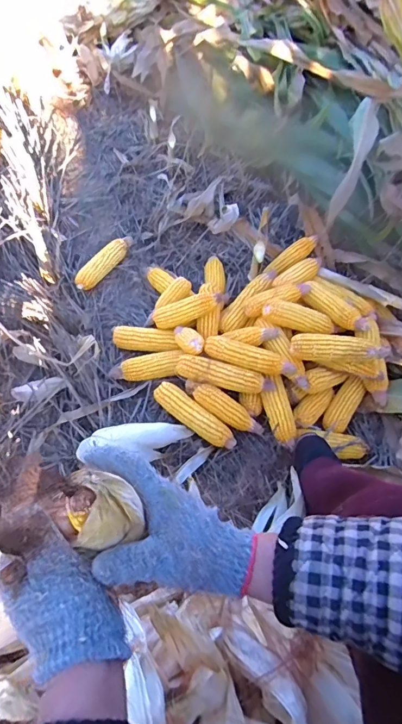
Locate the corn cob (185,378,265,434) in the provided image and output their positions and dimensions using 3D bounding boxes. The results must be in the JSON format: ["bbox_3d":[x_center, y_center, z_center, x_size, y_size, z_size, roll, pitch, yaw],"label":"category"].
[{"bbox_3d":[0.047,0.105,0.969,0.203,0.053,0.057,35,56,4],"label":"corn cob"}]

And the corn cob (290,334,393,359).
[{"bbox_3d":[0.306,-0.030,0.946,0.211,0.047,0.044,4,51,2],"label":"corn cob"}]

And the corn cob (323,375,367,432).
[{"bbox_3d":[0.339,0.105,1.029,0.062,0.047,0.154,29,56,20],"label":"corn cob"}]

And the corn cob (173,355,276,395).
[{"bbox_3d":[0.052,0.033,0.967,0.221,0.051,0.046,11,51,7],"label":"corn cob"}]

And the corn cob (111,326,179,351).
[{"bbox_3d":[-0.138,-0.059,1.063,0.163,0.041,0.041,5,51,2],"label":"corn cob"}]

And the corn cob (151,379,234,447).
[{"bbox_3d":[-0.015,0.119,0.952,0.206,0.054,0.049,33,57,23],"label":"corn cob"}]

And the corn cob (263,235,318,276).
[{"bbox_3d":[0.257,-0.295,1.208,0.171,0.041,0.053,-34,52,15],"label":"corn cob"}]

